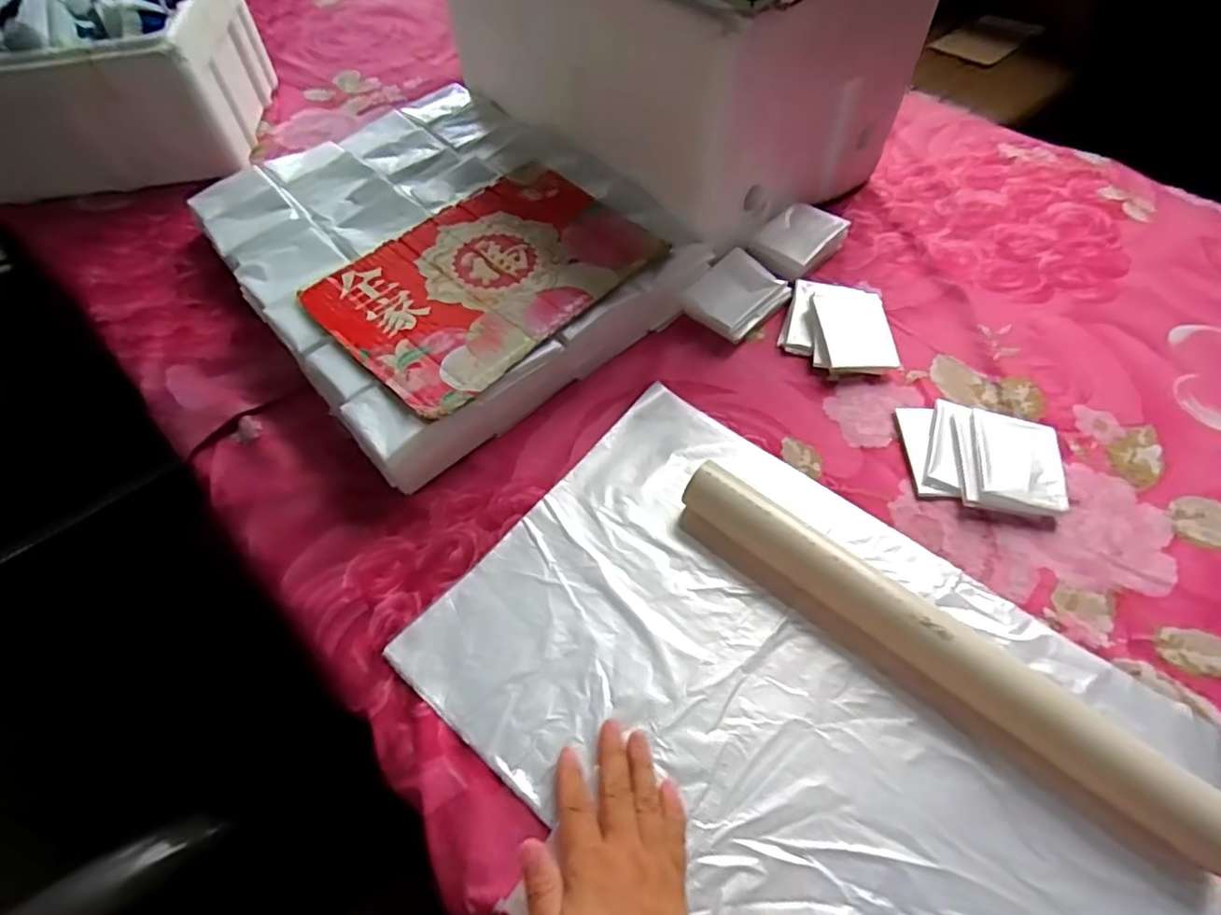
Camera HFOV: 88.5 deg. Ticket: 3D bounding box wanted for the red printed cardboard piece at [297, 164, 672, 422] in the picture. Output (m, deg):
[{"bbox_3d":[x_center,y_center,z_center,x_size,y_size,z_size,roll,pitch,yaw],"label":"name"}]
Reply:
[{"bbox_3d":[-0.108,-0.165,0.558,0.194,0.008,0.273,38,64,20],"label":"red printed cardboard piece"}]

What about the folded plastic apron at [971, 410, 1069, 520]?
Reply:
[{"bbox_3d":[0.319,0.004,0.492,0.066,0.019,0.091,11,57,11],"label":"folded plastic apron"}]

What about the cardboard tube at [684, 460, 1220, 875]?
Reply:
[{"bbox_3d":[0.199,0.116,0.406,0.356,0.042,0.033,35,64,23],"label":"cardboard tube"}]

